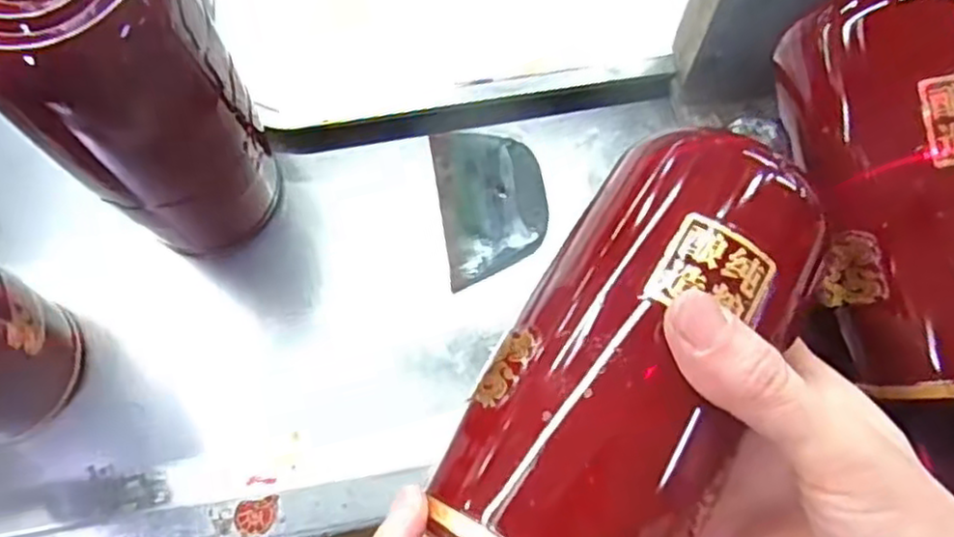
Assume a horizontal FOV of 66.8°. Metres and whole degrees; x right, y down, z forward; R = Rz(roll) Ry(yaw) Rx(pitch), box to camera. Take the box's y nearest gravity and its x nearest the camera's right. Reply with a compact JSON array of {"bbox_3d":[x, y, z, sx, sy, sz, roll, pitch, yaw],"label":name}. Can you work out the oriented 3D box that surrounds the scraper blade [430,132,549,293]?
[{"bbox_3d":[0.008,-0.036,0.384,0.055,0.005,0.085,-11,70,5],"label":"scraper blade"}]

